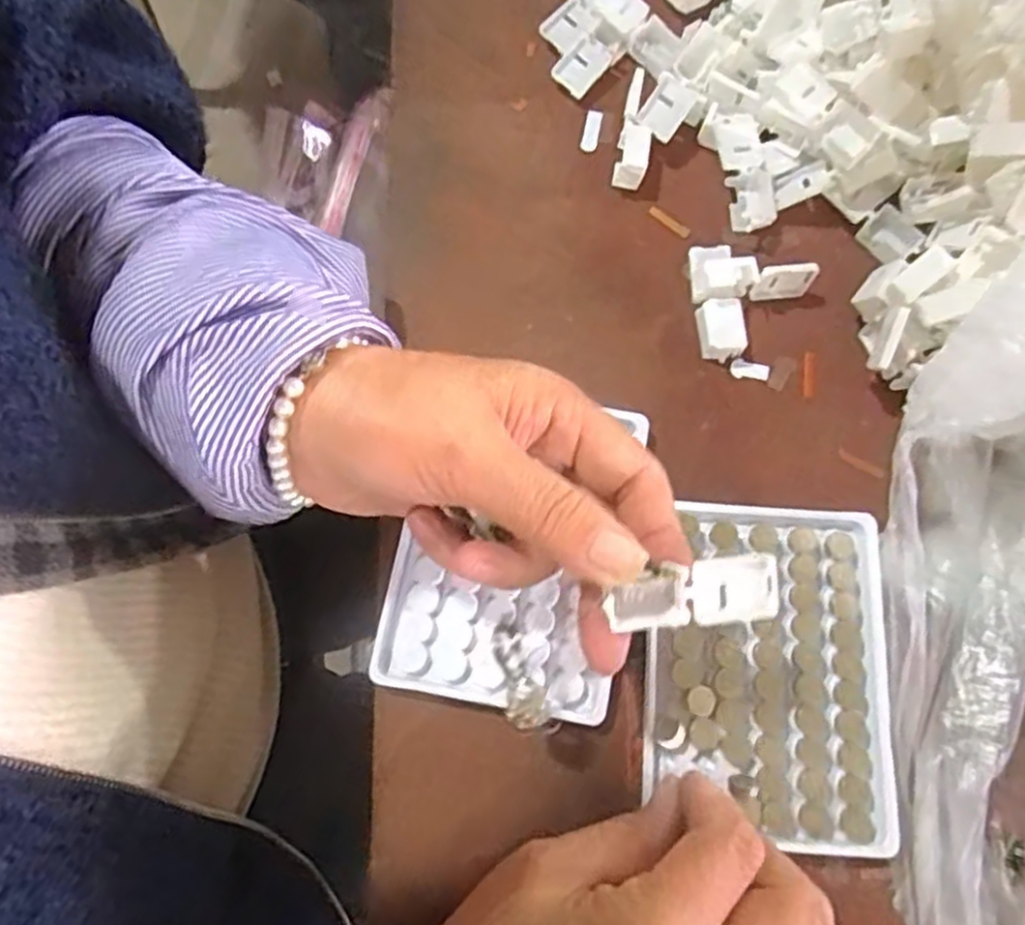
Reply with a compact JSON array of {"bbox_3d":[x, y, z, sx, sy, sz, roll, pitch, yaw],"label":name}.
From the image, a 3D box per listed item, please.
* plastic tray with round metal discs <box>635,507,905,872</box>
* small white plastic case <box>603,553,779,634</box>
[{"bbox_3d":[0.101,0.081,0.301,0.097,0.012,0.126,6,74,0],"label":"plastic tray with round metal discs"},{"bbox_3d":[0.058,0.043,0.241,0.055,0.013,0.020,-9,75,-5],"label":"small white plastic case"}]

